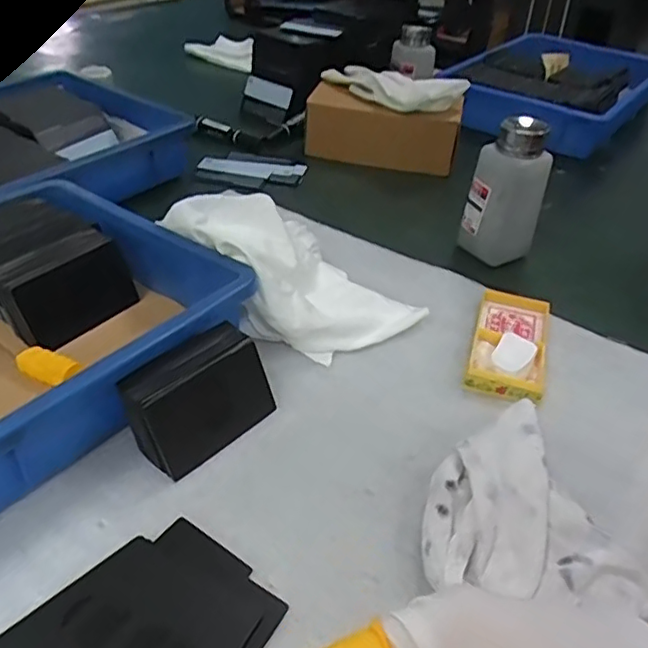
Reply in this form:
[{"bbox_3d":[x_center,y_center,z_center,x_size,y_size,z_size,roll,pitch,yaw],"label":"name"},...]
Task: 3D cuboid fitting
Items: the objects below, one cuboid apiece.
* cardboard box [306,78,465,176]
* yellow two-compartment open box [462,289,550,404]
[{"bbox_3d":[0.069,-0.229,0.729,0.179,0.072,0.059,15,39,13],"label":"cardboard box"},{"bbox_3d":[0.142,0.013,0.462,0.053,0.022,0.111,15,39,14],"label":"yellow two-compartment open box"}]

